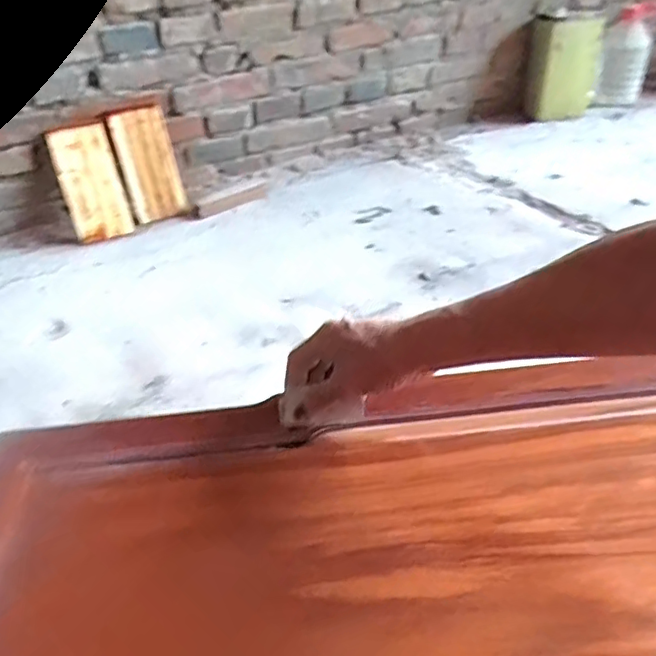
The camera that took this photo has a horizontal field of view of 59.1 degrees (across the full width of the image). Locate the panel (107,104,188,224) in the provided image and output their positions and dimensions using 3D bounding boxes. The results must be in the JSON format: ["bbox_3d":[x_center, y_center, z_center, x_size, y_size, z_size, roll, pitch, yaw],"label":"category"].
[{"bbox_3d":[-0.453,-0.413,1.460,0.125,0.269,0.023,-18,12,-18],"label":"panel"}]

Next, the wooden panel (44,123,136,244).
[{"bbox_3d":[-0.567,-0.350,1.397,0.132,0.267,0.033,-20,6,-25],"label":"wooden panel"}]

